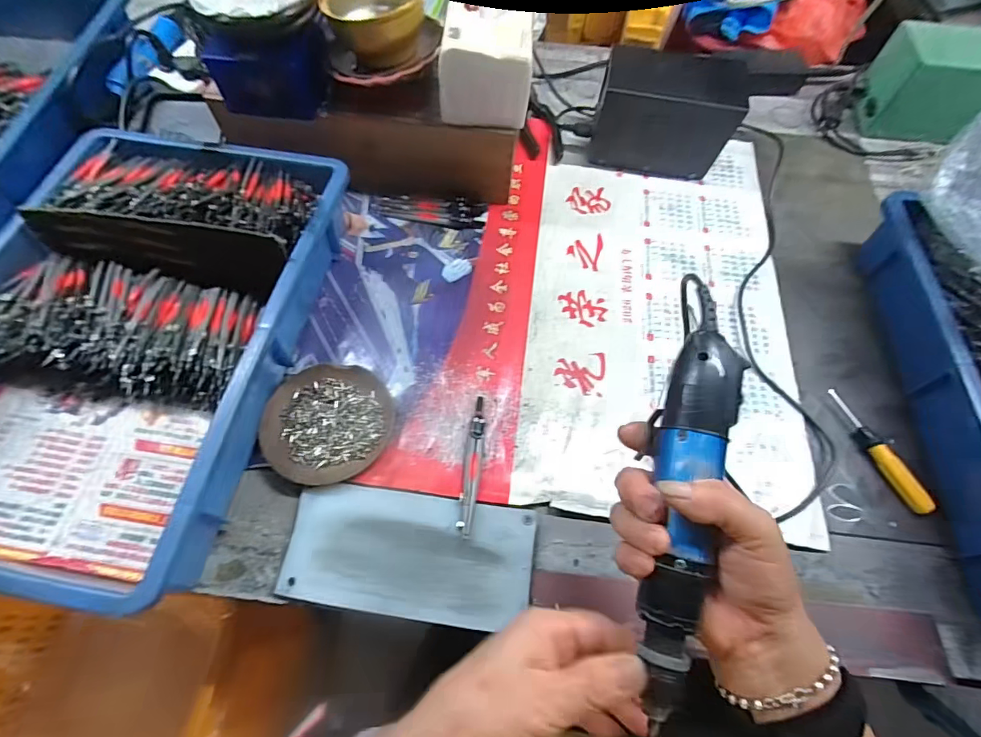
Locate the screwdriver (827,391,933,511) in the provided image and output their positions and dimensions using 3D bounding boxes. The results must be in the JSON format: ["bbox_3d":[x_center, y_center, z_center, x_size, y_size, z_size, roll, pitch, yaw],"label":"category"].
[{"bbox_3d":[0.356,0.073,0.432,0.015,0.015,0.122,-18,63,-11],"label":"screwdriver"}]

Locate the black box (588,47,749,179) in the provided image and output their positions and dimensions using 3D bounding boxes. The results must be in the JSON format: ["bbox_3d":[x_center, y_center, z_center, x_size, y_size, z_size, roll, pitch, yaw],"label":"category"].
[{"bbox_3d":[0.215,-0.311,0.575,0.157,0.121,0.095,18,62,8],"label":"black box"}]

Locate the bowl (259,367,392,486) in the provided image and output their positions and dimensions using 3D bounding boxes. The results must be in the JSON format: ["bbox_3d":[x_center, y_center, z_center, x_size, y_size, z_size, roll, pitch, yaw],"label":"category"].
[{"bbox_3d":[-0.147,0.048,0.429,0.110,0.015,0.112,1,61,-1],"label":"bowl"}]

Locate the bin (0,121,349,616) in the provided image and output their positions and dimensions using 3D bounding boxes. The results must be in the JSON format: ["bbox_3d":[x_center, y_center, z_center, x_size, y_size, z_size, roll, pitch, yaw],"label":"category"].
[{"bbox_3d":[-0.323,-0.039,0.429,0.286,0.090,0.429,8,61,3],"label":"bin"}]

